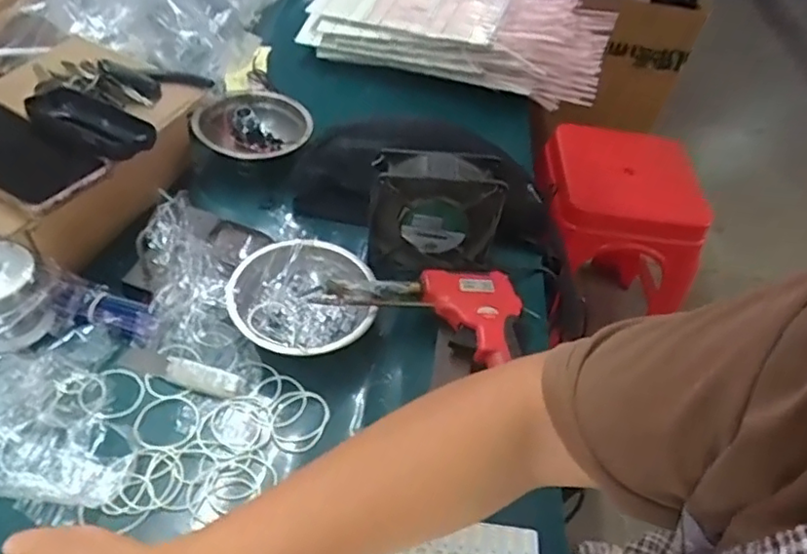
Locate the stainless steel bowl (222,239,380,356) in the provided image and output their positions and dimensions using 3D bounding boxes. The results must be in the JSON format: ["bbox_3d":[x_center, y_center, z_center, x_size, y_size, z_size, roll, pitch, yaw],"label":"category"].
[{"bbox_3d":[-0.090,0.025,0.558,0.124,0.045,0.115,5,47,-5],"label":"stainless steel bowl"}]

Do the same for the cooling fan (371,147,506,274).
[{"bbox_3d":[0.029,-0.057,0.593,0.117,0.123,0.042,8,47,-3],"label":"cooling fan"}]

